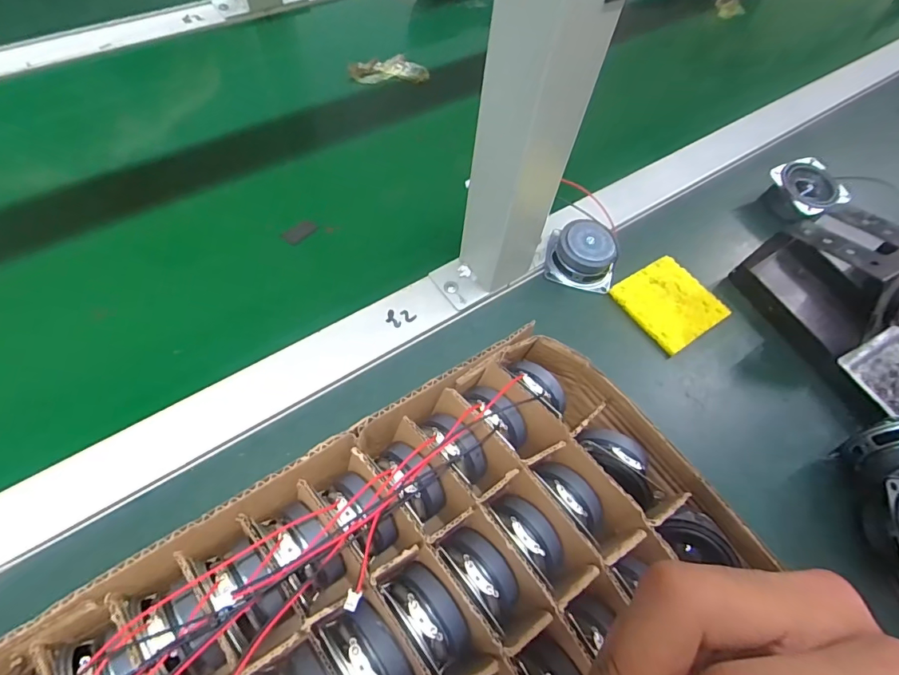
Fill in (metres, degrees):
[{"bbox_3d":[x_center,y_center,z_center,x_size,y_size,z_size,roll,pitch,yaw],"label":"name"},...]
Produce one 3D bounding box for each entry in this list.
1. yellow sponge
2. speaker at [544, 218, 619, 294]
[{"bbox_3d":[0.166,-0.027,0.343,0.064,0.008,0.064,-30,68,-19],"label":"yellow sponge"},{"bbox_3d":[0.103,-0.064,0.346,0.051,0.029,0.045,14,61,3],"label":"speaker"}]

